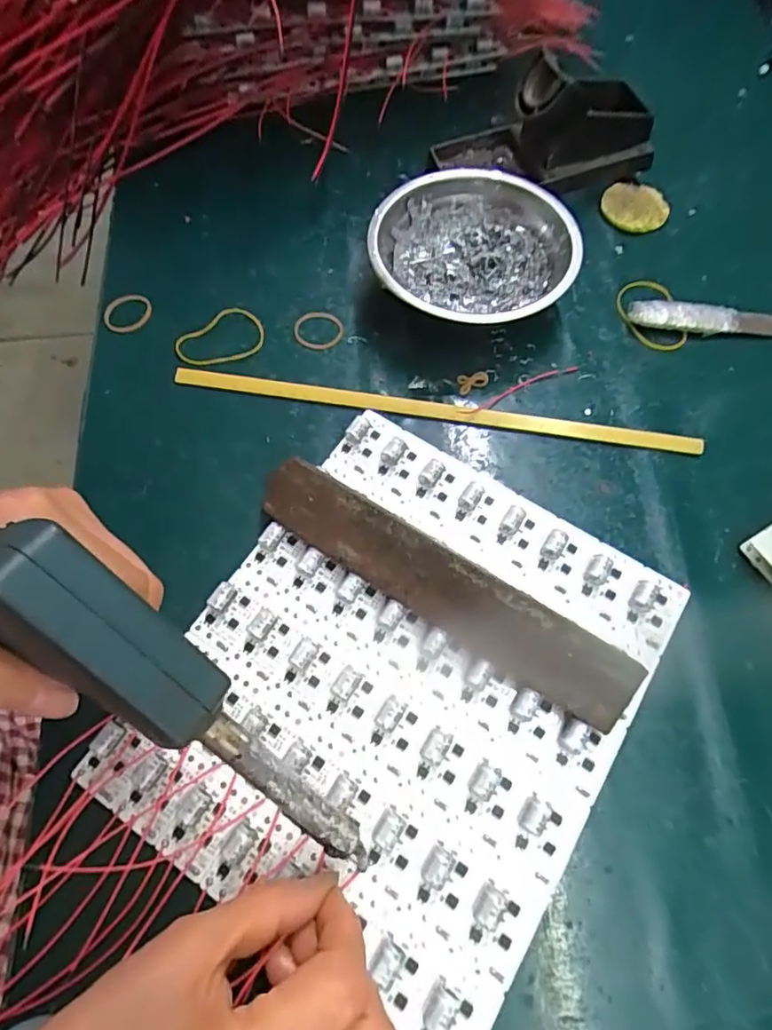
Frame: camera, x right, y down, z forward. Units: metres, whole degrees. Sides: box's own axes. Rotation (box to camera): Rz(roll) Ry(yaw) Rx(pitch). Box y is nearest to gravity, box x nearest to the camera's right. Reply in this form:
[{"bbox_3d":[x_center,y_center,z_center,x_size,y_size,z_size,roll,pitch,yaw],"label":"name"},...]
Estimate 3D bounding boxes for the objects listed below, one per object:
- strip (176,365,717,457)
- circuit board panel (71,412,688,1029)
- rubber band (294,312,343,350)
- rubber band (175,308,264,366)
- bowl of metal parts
[{"bbox_3d":[0.027,-0.063,0.333,0.309,0.008,0.011,8,66,5],"label":"strip"},{"bbox_3d":[0.007,0.077,0.268,0.195,0.014,0.237,31,70,14],"label":"circuit board panel"},{"bbox_3d":[-0.044,-0.120,0.359,0.031,0.004,0.030,-8,66,-3],"label":"rubber band"},{"bbox_3d":[-0.107,-0.114,0.356,0.056,0.004,0.043,-9,66,-3],"label":"rubber band"},{"bbox_3d":[0.055,-0.163,0.357,0.125,0.041,0.122,0,66,1],"label":"bowl of metal parts"}]

